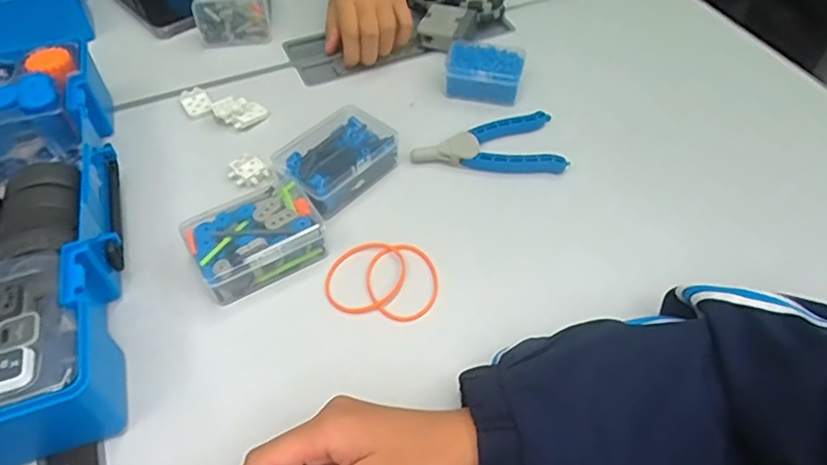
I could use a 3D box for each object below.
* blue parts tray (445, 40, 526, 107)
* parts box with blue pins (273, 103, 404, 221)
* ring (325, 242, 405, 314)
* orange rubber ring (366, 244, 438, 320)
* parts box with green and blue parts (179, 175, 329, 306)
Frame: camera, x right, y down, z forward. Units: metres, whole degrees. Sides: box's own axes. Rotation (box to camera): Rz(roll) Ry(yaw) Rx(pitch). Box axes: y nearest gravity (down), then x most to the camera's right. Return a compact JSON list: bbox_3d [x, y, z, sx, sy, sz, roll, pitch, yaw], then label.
[{"bbox_3d":[0.070,-0.156,0.570,0.072,0.035,0.051,10,51,9],"label":"blue parts tray"},{"bbox_3d":[-0.066,-0.063,0.498,0.073,0.028,0.095,37,59,27],"label":"parts box with blue pins"},{"bbox_3d":[-0.036,0.034,0.441,0.056,0.004,0.061,-2,56,3],"label":"ring"},{"bbox_3d":[-0.009,0.037,0.438,0.053,0.009,0.067,-3,50,-1],"label":"orange rubber ring"},{"bbox_3d":[-0.119,0.008,0.448,0.092,0.045,0.064,-27,54,-20],"label":"parts box with green and blue parts"}]

